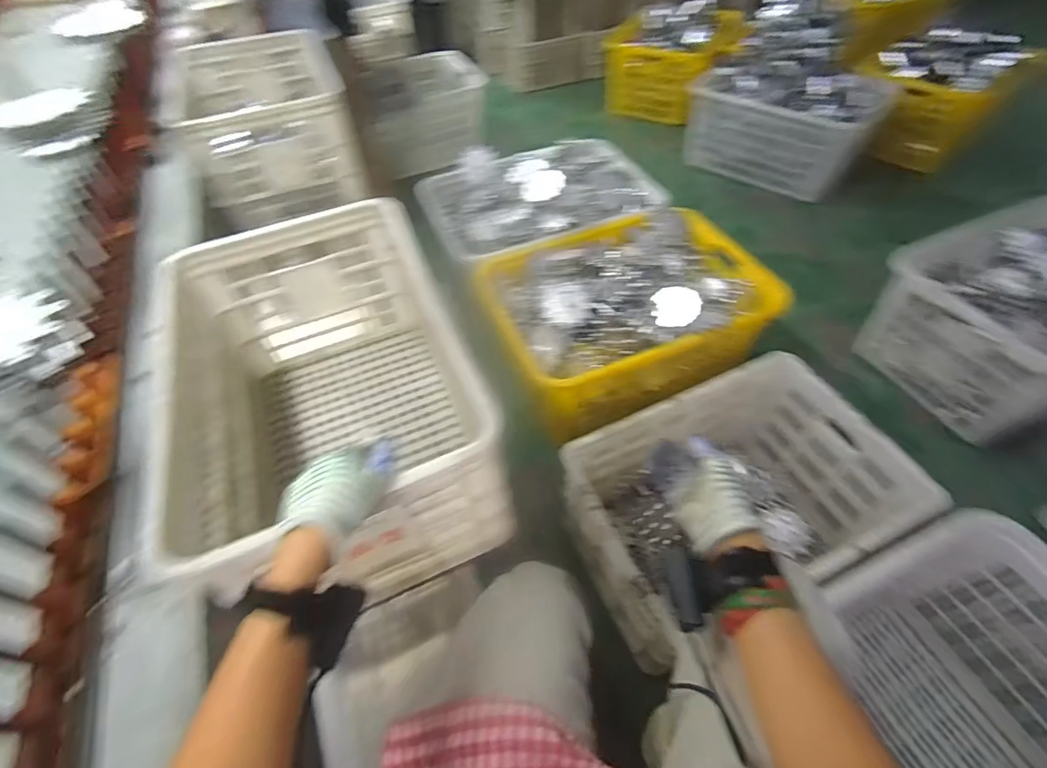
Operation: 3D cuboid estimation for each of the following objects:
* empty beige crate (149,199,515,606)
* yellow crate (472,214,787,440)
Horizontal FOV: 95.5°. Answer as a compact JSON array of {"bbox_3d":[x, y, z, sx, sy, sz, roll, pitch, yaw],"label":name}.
[{"bbox_3d":[-0.282,0.020,0.709,0.338,0.292,0.533,-19,54,-9],"label":"empty beige crate"},{"bbox_3d":[0.319,-0.242,1.577,0.805,0.335,0.586,-22,55,-11],"label":"yellow crate"}]

